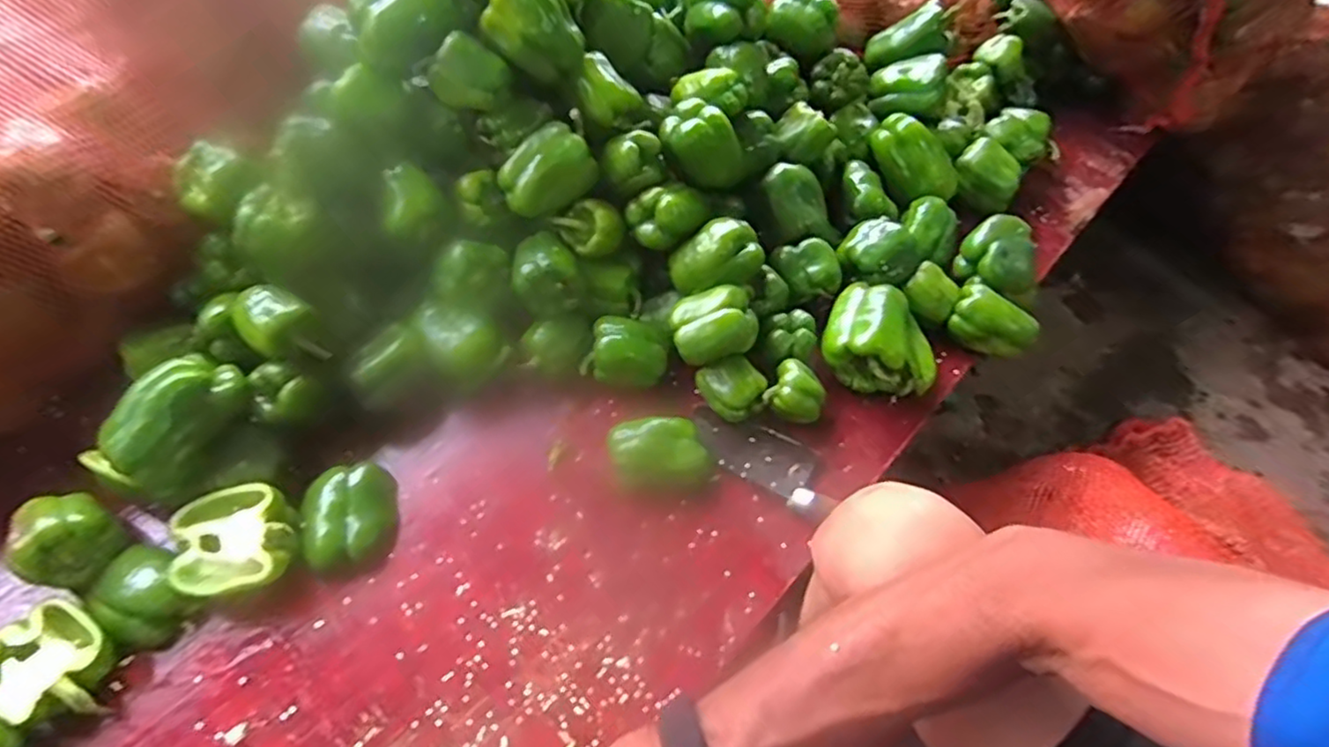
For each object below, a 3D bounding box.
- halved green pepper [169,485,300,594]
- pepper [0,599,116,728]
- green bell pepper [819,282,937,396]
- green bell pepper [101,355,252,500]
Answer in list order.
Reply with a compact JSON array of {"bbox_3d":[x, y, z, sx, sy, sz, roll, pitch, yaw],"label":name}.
[{"bbox_3d":[-0.359,0.145,0.554,0.096,0.056,0.082,-5,55,-8],"label":"halved green pepper"},{"bbox_3d":[-0.460,0.226,0.504,0.095,0.040,0.069,31,58,17],"label":"pepper"},{"bbox_3d":[0.230,-0.041,0.712,0.121,0.078,0.106,12,54,4],"label":"green bell pepper"},{"bbox_3d":[-0.408,0.037,0.554,0.071,0.067,0.115,37,60,21],"label":"green bell pepper"}]

